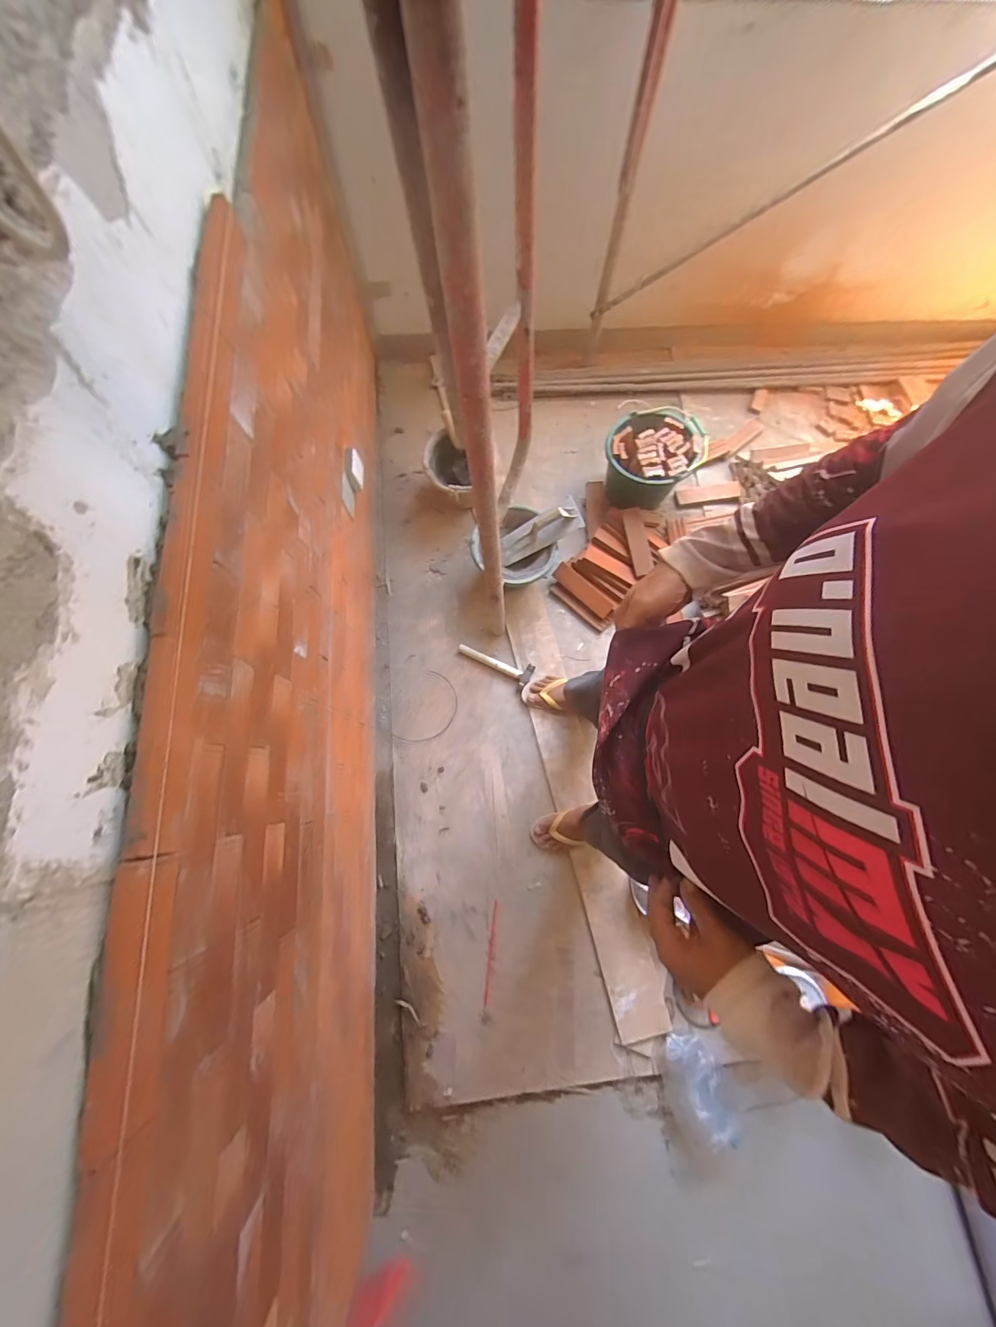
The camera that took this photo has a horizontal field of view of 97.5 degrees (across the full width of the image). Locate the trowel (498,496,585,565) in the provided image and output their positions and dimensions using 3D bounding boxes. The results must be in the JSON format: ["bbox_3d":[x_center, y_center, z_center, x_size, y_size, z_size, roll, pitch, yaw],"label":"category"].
[{"bbox_3d":[0.120,-0.418,1.376,0.278,0.074,0.107,-25,76,21],"label":"trowel"}]

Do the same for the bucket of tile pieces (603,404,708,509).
[{"bbox_3d":[0.517,-0.695,1.515,0.278,0.234,0.286,0,76,-2],"label":"bucket of tile pieces"}]

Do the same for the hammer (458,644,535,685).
[{"bbox_3d":[-0.006,-0.012,1.428,0.251,0.022,0.072,27,76,5],"label":"hammer"}]

